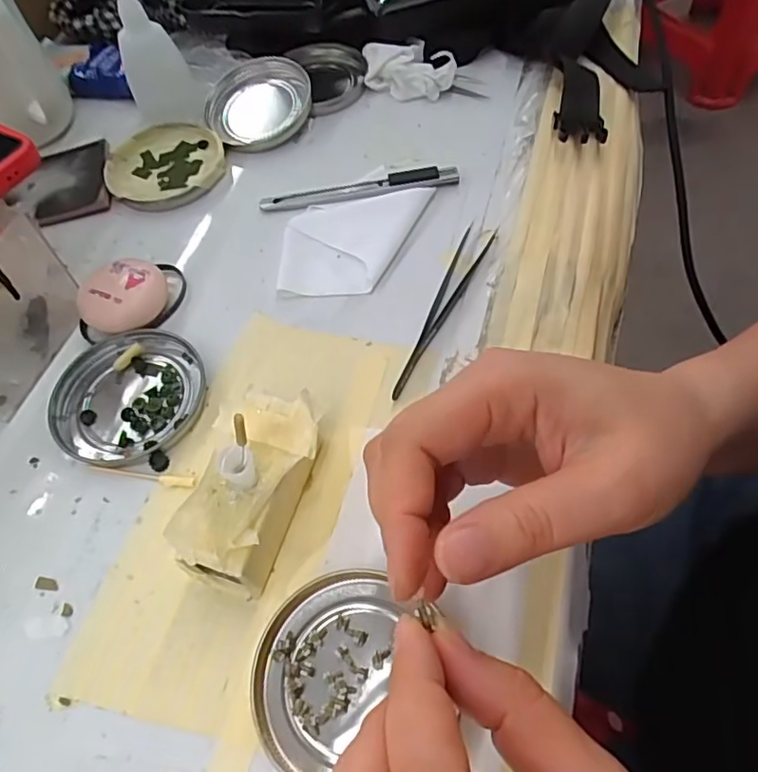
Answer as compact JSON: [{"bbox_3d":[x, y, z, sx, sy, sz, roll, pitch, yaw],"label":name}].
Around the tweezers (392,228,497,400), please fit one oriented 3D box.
[{"bbox_3d":[0.034,-0.043,0.323,0.016,0.005,0.122,21,63,17],"label":"tweezers"}]

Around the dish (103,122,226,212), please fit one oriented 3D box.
[{"bbox_3d":[-0.146,-0.151,0.407,0.078,0.011,0.077,-2,59,4],"label":"dish"}]

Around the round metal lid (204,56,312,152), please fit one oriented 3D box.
[{"bbox_3d":[-0.086,-0.206,0.423,0.073,0.020,0.080,-2,59,4],"label":"round metal lid"}]

